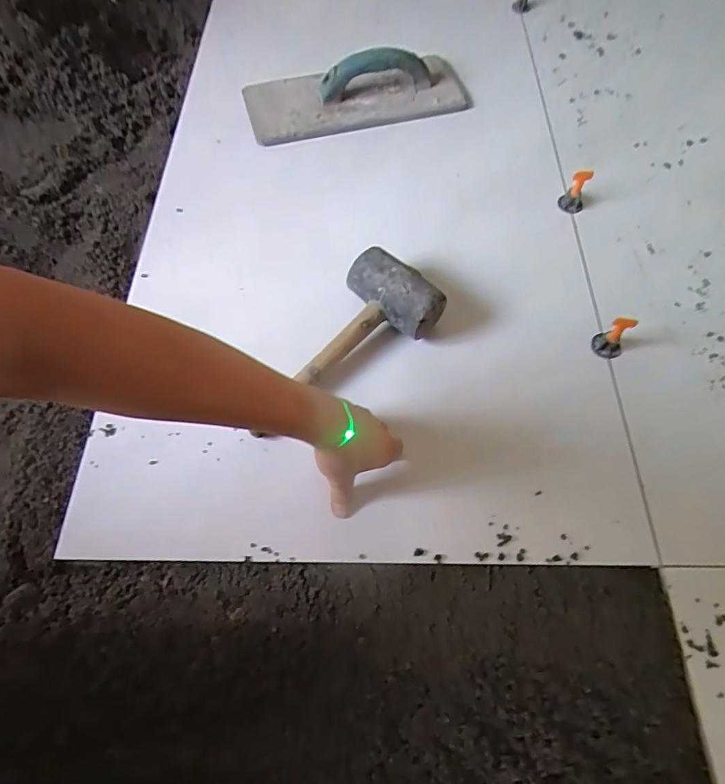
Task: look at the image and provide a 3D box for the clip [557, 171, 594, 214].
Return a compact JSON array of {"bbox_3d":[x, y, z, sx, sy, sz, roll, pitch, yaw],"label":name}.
[{"bbox_3d":[0.293,-0.276,0.669,0.031,0.050,0.033,27,67,13],"label":"clip"}]

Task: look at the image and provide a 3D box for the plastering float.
[{"bbox_3d":[-0.005,-0.458,0.729,0.338,0.073,0.108,-14,64,-7],"label":"plastering float"}]

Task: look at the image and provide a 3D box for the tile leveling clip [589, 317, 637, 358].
[{"bbox_3d":[0.291,-0.064,0.566,0.034,0.055,0.028,42,71,18],"label":"tile leveling clip"}]

